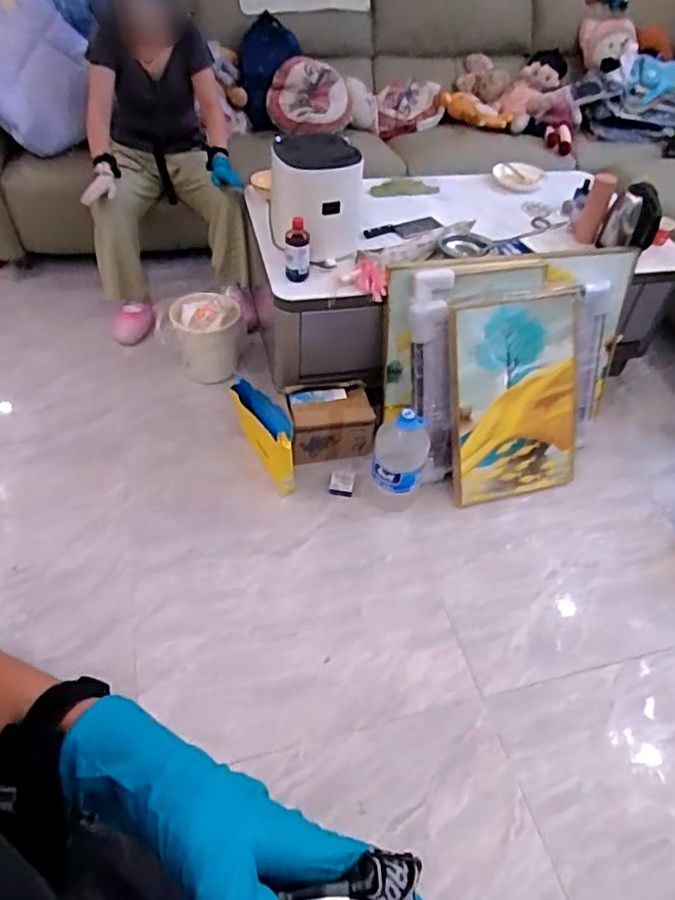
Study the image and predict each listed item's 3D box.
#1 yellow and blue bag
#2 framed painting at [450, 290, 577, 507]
[{"bbox_3d":[-0.214,-0.043,1.790,0.065,0.285,0.273,-30,56,-28],"label":"yellow and blue bag"},{"bbox_3d":[0.533,-0.146,1.806,0.413,0.593,0.038,-11,18,-15],"label":"framed painting"}]

